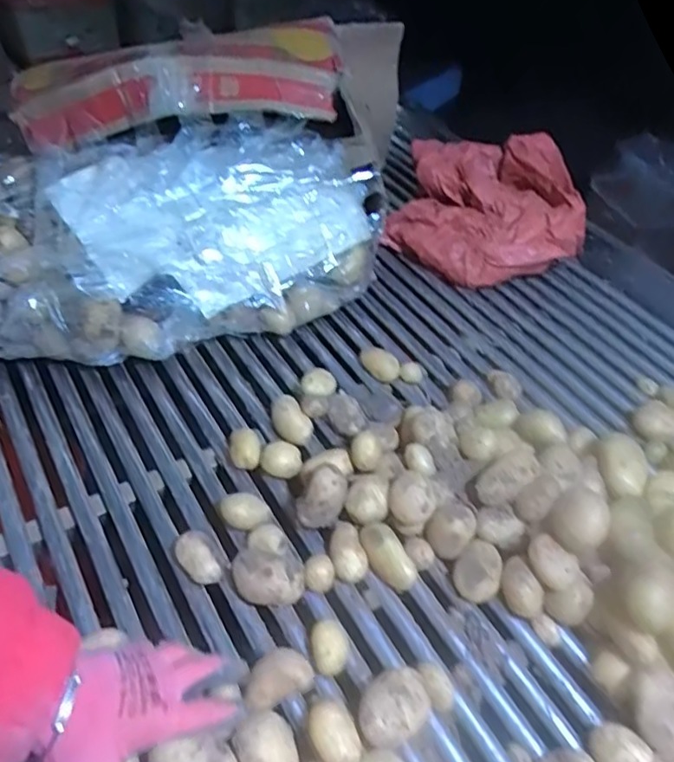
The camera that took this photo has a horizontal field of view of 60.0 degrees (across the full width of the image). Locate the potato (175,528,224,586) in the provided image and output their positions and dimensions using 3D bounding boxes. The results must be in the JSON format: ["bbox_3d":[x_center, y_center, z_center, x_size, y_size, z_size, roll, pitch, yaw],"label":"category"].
[{"bbox_3d":[-0.130,0.168,0.549,0.036,0.020,0.050,-17,48,-23],"label":"potato"}]

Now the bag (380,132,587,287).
[{"bbox_3d":[0.241,-0.278,0.926,0.284,0.150,0.235,20,45,15],"label":"bag"}]

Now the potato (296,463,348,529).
[{"bbox_3d":[-0.013,0.113,0.571,0.035,0.044,0.045,28,47,22],"label":"potato"}]

